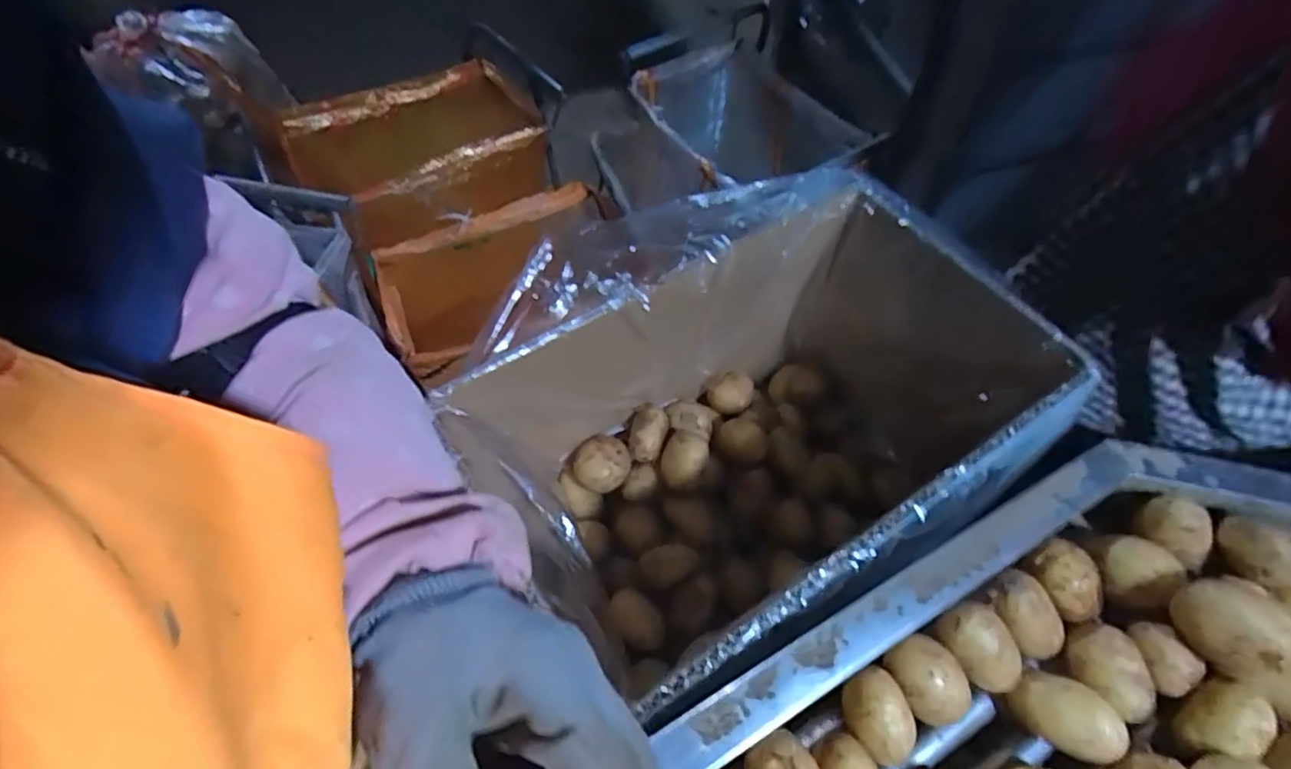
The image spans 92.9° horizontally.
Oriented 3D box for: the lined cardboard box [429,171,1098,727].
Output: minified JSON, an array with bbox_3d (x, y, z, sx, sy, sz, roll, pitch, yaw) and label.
[{"bbox_3d":[0.084,0.044,0.533,0.421,0.253,0.304,-35,66,-20],"label":"lined cardboard box"}]

